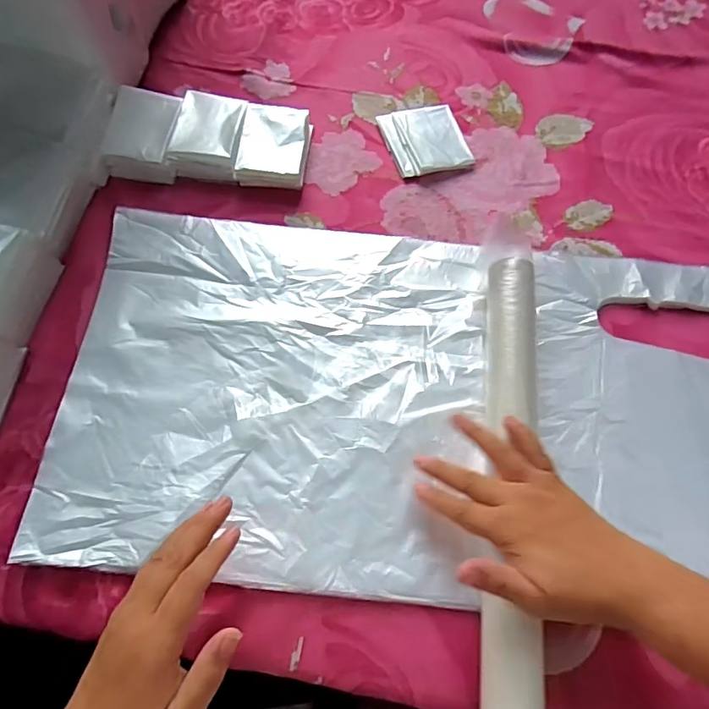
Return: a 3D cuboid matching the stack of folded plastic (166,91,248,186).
[{"bbox_3d":[-0.146,-0.223,0.488,0.066,0.029,0.088,7,69,3],"label":"stack of folded plastic"}]

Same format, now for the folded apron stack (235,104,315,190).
[{"bbox_3d":[-0.081,-0.211,0.485,0.064,0.030,0.084,6,69,2],"label":"folded apron stack"}]

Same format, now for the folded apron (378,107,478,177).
[{"bbox_3d":[0.076,-0.230,0.509,0.081,0.010,0.086,-15,69,-6],"label":"folded apron"}]

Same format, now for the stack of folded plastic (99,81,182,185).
[{"bbox_3d":[-0.212,-0.225,0.487,0.064,0.032,0.095,4,69,2],"label":"stack of folded plastic"}]

